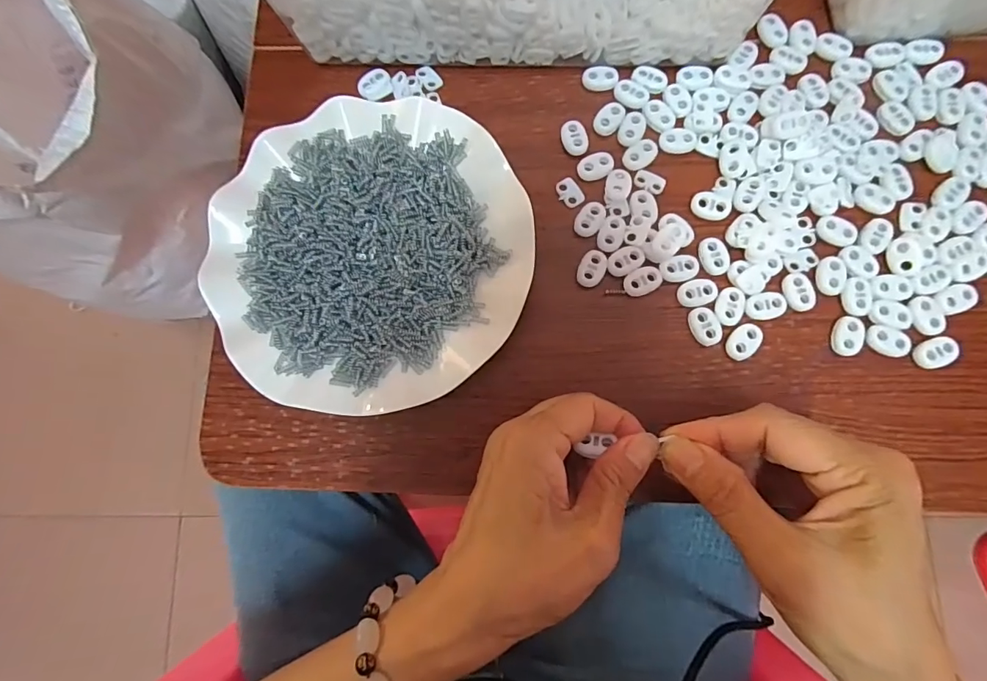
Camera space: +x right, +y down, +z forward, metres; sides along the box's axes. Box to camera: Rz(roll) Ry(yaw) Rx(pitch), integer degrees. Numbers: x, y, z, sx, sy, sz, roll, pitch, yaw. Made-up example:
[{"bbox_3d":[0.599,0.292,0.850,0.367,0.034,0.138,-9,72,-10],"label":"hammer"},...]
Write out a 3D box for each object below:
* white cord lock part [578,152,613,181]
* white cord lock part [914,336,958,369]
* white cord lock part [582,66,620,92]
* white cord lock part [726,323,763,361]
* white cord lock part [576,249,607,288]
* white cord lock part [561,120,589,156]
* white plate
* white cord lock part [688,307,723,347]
[{"bbox_3d":[0.064,-0.108,0.291,0.023,0.004,0.017,-24,81,-1],"label":"white cord lock part"},{"bbox_3d":[0.245,0.007,0.260,0.020,0.006,0.014,-29,81,-2],"label":"white cord lock part"},{"bbox_3d":[0.069,-0.168,0.302,0.022,0.005,0.014,7,81,4],"label":"white cord lock part"},{"bbox_3d":[0.143,0.000,0.268,0.014,0.004,0.022,43,85,8],"label":"white cord lock part"},{"bbox_3d":[0.059,-0.043,0.280,0.015,0.004,0.023,21,83,6],"label":"white cord lock part"},{"bbox_3d":[0.051,-0.127,0.294,0.015,0.004,0.022,-17,81,0],"label":"white cord lock part"},{"bbox_3d":[-0.072,-0.053,0.278,0.178,0.033,0.183,0,81,3],"label":"white plate"},{"bbox_3d":[0.122,-0.008,0.270,0.015,0.005,0.023,-29,81,-2],"label":"white cord lock part"}]

